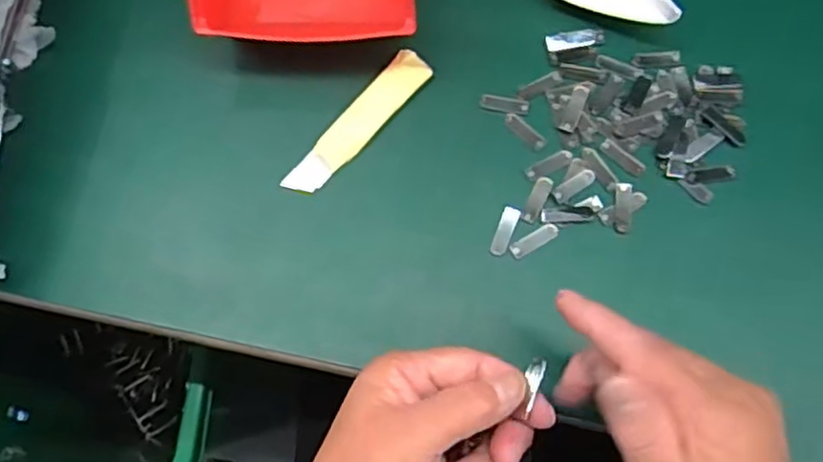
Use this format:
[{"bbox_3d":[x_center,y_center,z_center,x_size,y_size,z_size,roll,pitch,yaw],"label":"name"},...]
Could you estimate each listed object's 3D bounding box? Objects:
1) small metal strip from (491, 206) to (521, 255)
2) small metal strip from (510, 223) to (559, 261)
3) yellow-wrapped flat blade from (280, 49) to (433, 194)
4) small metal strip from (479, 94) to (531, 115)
[{"bbox_3d":[0.051,-0.001,0.377,0.009,0.004,0.028,24,79,7],"label":"small metal strip"},{"bbox_3d":[0.067,0.005,0.375,0.028,0.004,0.010,-33,78,-6],"label":"small metal strip"},{"bbox_3d":[-0.030,-0.060,0.392,0.023,0.004,0.103,40,81,10],"label":"yellow-wrapped flat blade"},{"bbox_3d":[0.054,-0.073,0.399,0.027,0.004,0.009,10,77,4],"label":"small metal strip"}]

